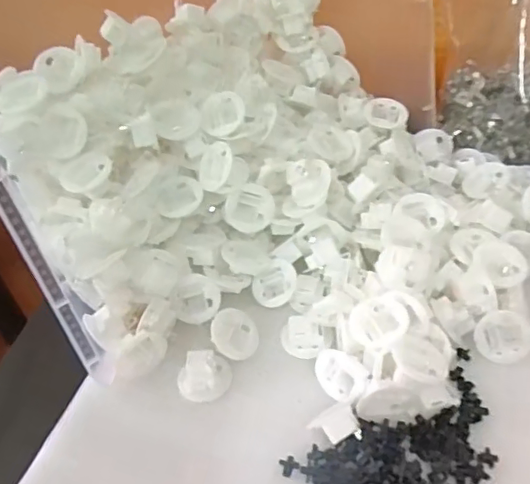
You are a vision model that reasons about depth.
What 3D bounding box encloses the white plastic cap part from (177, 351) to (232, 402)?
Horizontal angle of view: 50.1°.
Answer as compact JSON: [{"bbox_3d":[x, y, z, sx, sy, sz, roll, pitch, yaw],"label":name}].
[{"bbox_3d":[-0.038,0.081,0.345,0.029,0.016,0.029,-4,45,4],"label":"white plastic cap part"}]

